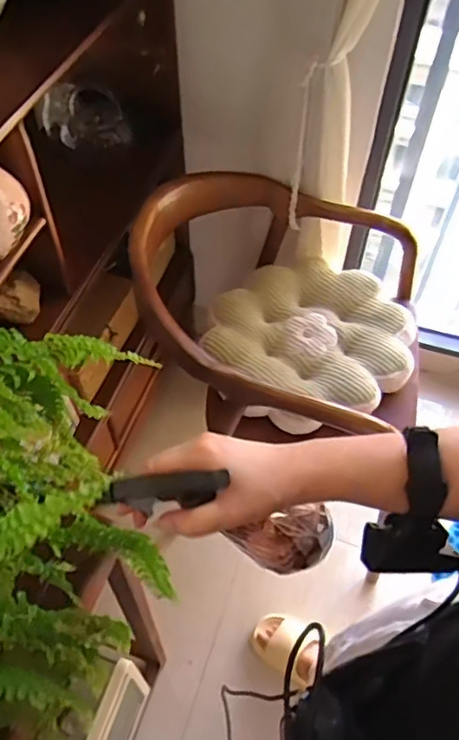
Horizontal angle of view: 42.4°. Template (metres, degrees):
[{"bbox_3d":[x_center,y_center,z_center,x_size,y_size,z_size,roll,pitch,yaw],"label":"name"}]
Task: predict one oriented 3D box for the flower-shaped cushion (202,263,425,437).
[{"bbox_3d":[0.170,-0.067,1.232,0.390,0.070,0.381,2,53,-2],"label":"flower-shaped cushion"}]

